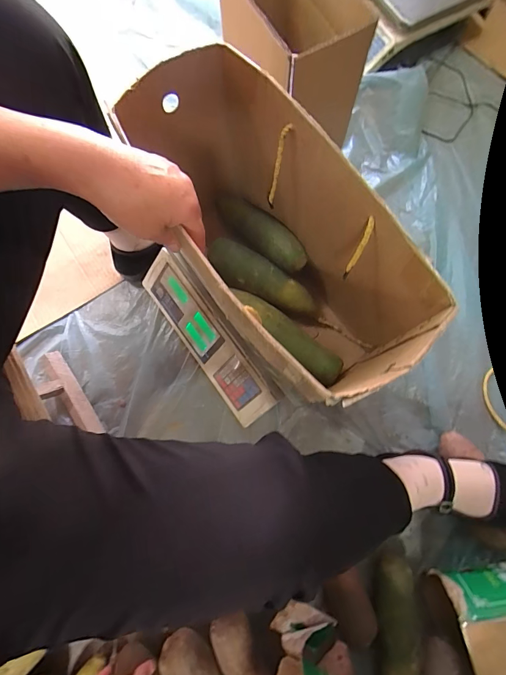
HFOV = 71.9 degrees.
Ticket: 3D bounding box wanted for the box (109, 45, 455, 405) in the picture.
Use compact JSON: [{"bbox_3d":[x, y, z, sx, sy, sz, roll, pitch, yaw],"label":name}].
[{"bbox_3d":[0.016,-0.104,0.441,0.163,0.253,0.383,-31,78,-7],"label":"box"}]

